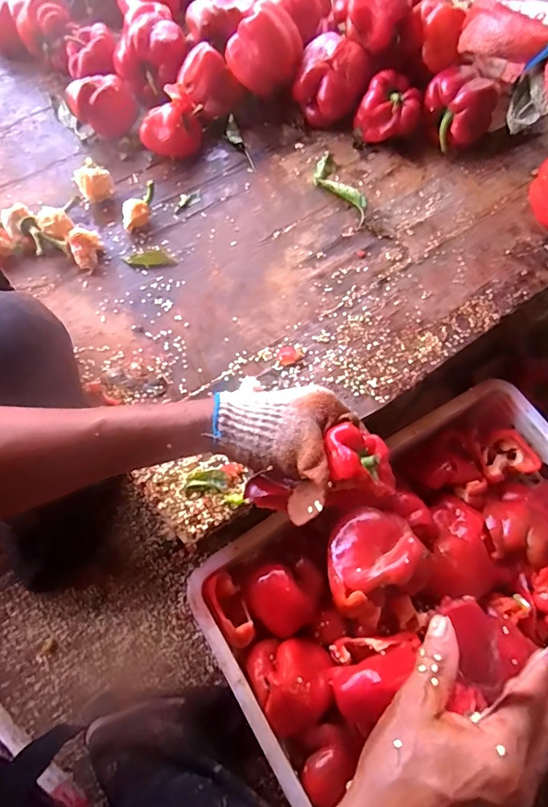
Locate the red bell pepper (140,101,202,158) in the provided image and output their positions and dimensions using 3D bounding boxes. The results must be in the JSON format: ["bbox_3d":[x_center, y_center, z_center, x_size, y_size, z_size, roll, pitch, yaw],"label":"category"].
[{"bbox_3d":[-0.150,-0.399,0.683,0.085,0.069,0.071,-4,67,-4],"label":"red bell pepper"}]

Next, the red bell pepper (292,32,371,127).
[{"bbox_3d":[0.086,-0.481,0.709,0.104,0.091,0.090,11,67,2],"label":"red bell pepper"}]

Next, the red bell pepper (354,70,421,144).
[{"bbox_3d":[0.170,-0.431,0.707,0.087,0.075,0.078,25,68,8],"label":"red bell pepper"}]

